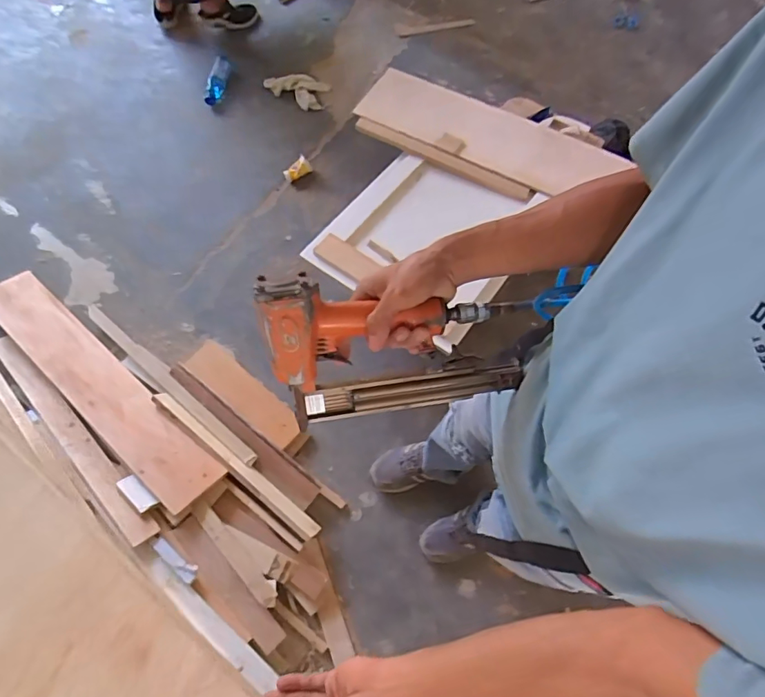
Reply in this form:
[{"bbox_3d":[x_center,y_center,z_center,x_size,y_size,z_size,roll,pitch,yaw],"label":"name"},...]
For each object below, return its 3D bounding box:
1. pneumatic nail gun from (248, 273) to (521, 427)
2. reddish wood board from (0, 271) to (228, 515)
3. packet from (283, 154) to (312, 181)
[{"bbox_3d":[0.013,-0.011,0.560,0.261,0.177,0.063,-11,31,-8],"label":"pneumatic nail gun"},{"bbox_3d":[-0.796,0.081,1.383,0.912,0.018,0.160,39,58,17],"label":"reddish wood board"},{"bbox_3d":[-0.289,-0.610,1.705,0.097,0.034,0.051,-34,72,-14],"label":"packet"}]

